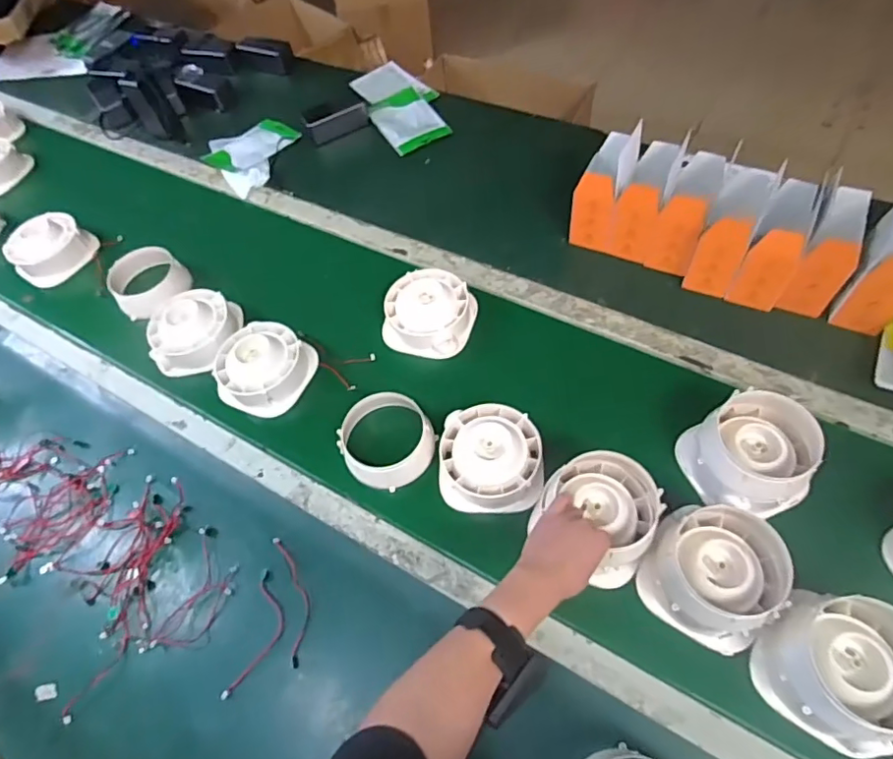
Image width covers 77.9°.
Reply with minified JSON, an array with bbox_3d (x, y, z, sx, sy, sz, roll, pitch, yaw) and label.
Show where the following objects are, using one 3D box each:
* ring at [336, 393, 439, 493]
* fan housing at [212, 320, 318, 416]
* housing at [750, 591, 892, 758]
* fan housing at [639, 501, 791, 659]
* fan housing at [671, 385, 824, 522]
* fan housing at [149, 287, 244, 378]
[{"bbox_3d":[-0.082,0.083,0.755,0.118,0.058,0.124,-3,57,4],"label":"ring"},{"bbox_3d":[-0.279,-0.023,0.836,0.128,0.060,0.129,20,62,17],"label":"fan housing"},{"bbox_3d":[0.399,0.286,0.550,0.126,0.096,0.128,-33,61,-15],"label":"housing"},{"bbox_3d":[0.298,0.207,0.612,0.129,0.091,0.137,-3,57,4],"label":"fan housing"},{"bbox_3d":[0.376,0.091,0.678,0.127,0.088,0.134,-3,57,4],"label":"fan housing"},{"bbox_3d":[-0.407,-0.080,0.885,0.126,0.073,0.128,-3,57,4],"label":"fan housing"}]

